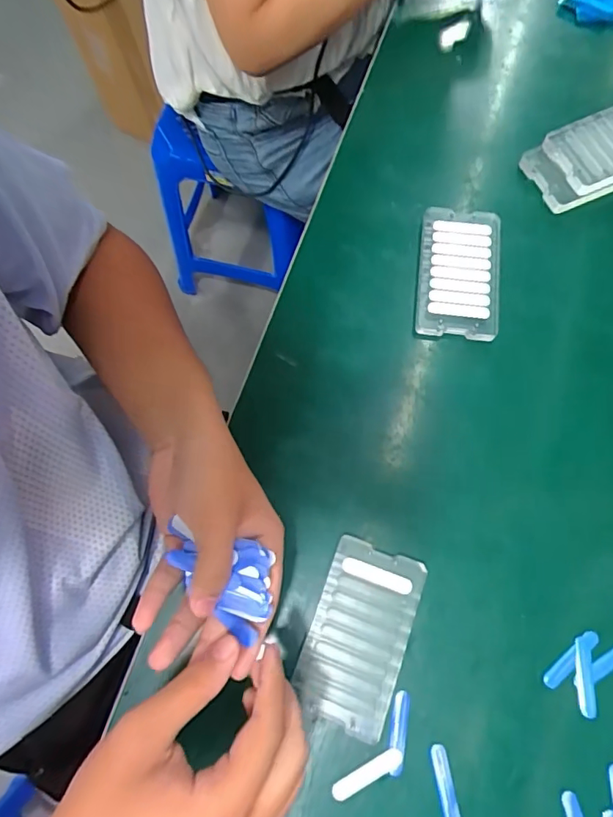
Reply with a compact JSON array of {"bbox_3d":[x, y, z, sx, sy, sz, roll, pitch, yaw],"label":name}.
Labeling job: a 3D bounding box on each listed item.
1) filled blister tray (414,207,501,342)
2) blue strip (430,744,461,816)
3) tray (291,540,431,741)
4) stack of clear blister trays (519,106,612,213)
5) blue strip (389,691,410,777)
[{"bbox_3d":[0.133,-0.119,0.431,0.069,0.014,0.120,6,73,3],"label":"filled blister tray"},{"bbox_3d":[0.093,0.254,0.330,0.012,0.005,0.050,-10,73,-2],"label":"blue strip"},{"bbox_3d":[0.037,0.161,0.352,0.067,0.011,0.119,19,74,7],"label":"tray"},{"bbox_3d":[0.278,-0.239,0.458,0.136,0.032,0.069,-22,74,-6],"label":"stack of clear blister trays"},{"bbox_3d":[0.063,0.222,0.338,0.012,0.006,0.051,10,73,4],"label":"blue strip"}]

